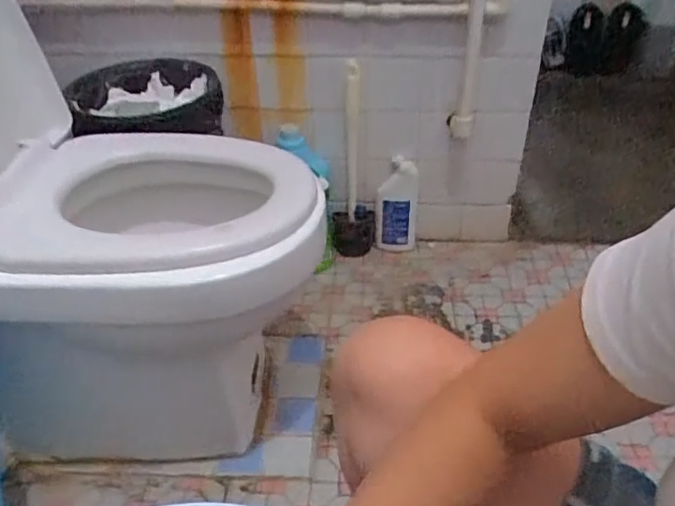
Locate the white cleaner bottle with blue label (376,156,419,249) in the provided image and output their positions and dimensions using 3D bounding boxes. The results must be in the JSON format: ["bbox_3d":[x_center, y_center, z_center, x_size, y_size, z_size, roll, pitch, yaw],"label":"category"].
[{"bbox_3d":[0.131,-0.096,1.276,0.090,0.210,0.056,1,36,5],"label":"white cleaner bottle with blue label"}]

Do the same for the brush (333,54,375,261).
[{"bbox_3d":[0.034,-0.184,1.231,0.093,0.410,0.088,-2,36,1],"label":"brush"}]

